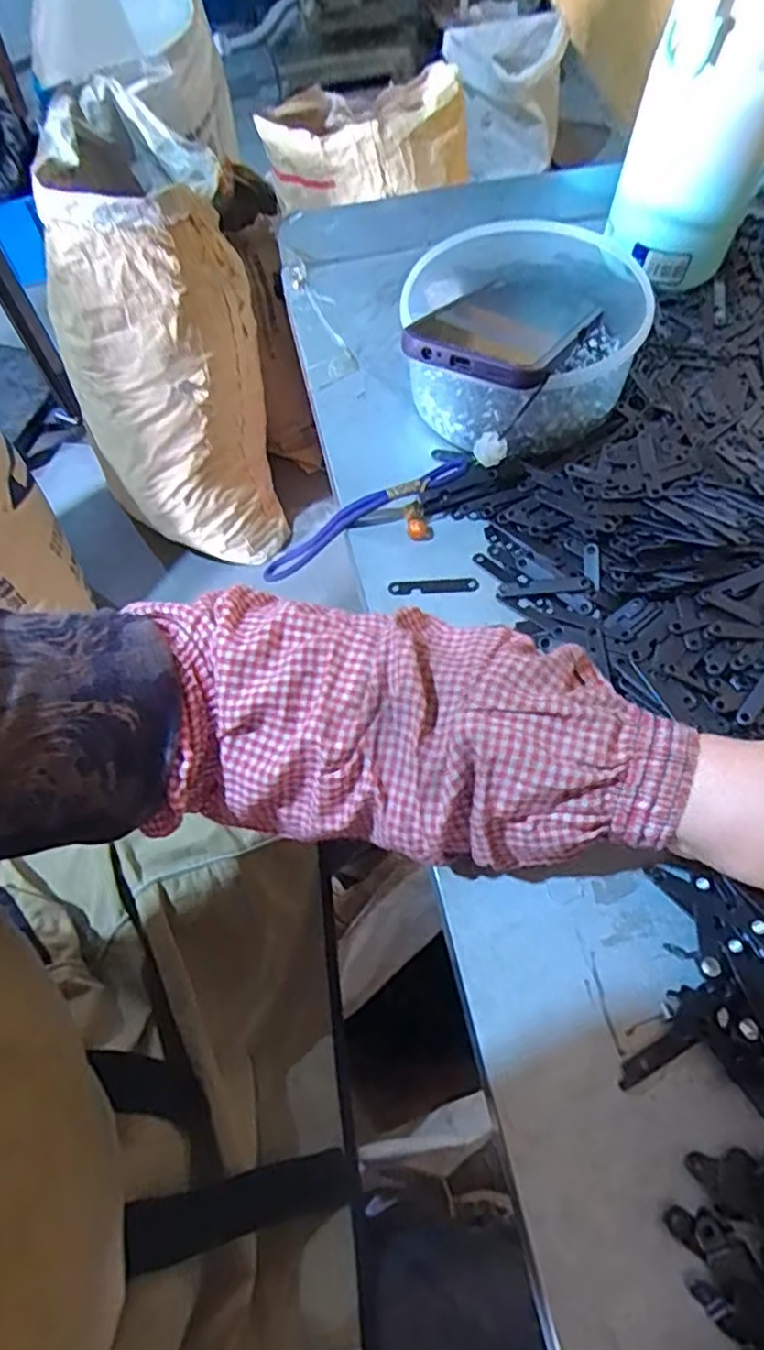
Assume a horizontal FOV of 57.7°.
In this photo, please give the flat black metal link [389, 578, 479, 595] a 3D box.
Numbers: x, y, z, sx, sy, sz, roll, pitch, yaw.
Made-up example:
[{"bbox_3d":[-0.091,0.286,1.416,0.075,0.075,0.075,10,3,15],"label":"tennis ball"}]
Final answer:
[{"bbox_3d":[0.031,-0.052,0.411,0.052,0.004,0.009,-4,64,0],"label":"flat black metal link"}]

